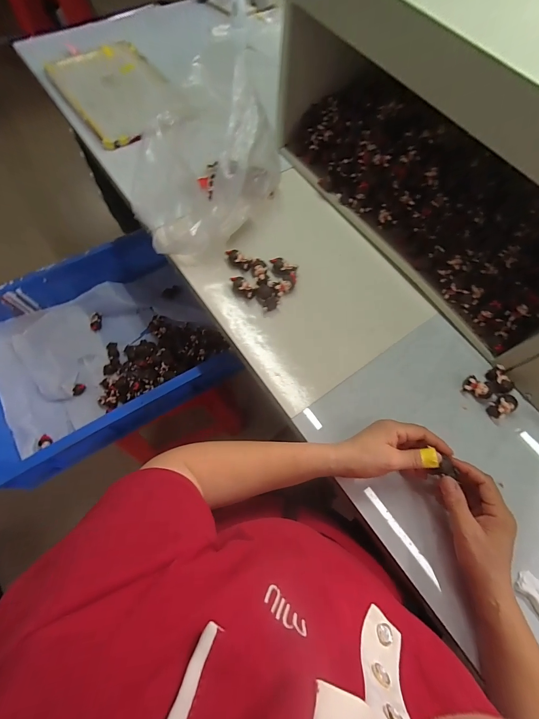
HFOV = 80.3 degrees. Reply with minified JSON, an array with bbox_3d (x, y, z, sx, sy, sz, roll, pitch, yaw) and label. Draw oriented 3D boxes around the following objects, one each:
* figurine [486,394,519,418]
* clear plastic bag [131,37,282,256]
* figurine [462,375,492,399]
[{"bbox_3d":[0.323,0.066,0.447,0.038,0.021,0.024,-22,70,-12],"label":"figurine"},{"bbox_3d":[-0.096,-0.302,0.497,0.253,0.159,0.190,-31,72,-15],"label":"clear plastic bag"},{"bbox_3d":[0.294,0.041,0.457,0.039,0.025,0.018,30,68,9],"label":"figurine"}]

